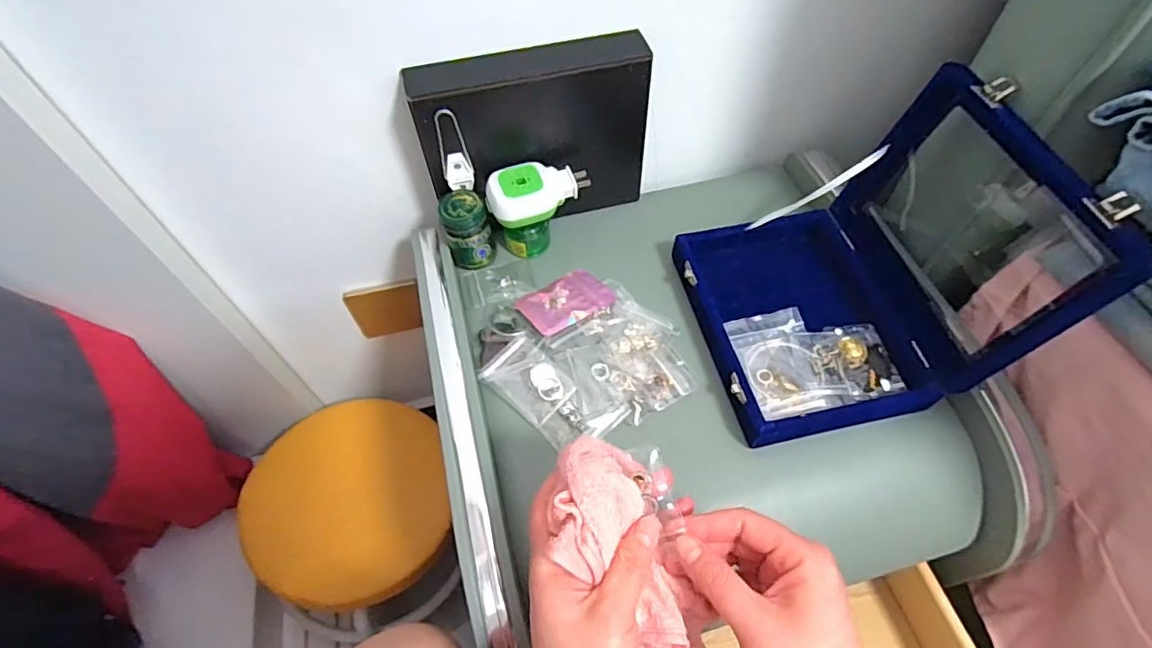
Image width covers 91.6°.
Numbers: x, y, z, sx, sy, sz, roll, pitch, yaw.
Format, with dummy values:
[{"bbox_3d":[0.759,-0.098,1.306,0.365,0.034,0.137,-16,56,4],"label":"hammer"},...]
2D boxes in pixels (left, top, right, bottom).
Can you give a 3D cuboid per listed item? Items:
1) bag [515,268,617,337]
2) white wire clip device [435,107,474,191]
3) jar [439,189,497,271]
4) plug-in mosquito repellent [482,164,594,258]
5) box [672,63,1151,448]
[{"bbox_3d":[-0.010,-0.022,0.515,0.078,0.009,0.056,-28,59,-18],"label":"bag"},{"bbox_3d":[-0.104,-0.147,0.480,0.025,0.076,0.010,-14,56,-9],"label":"white wire clip device"},{"bbox_3d":[-0.102,-0.087,0.525,0.041,0.071,0.037,-21,57,-14],"label":"jar"},{"bbox_3d":[-0.033,-0.102,0.523,0.090,0.085,0.041,-12,56,-7],"label":"plug-in mosquito repellent"},{"bbox_3d":[0.231,-0.054,0.429,0.241,0.171,0.202,-11,56,-7],"label":"box"}]

